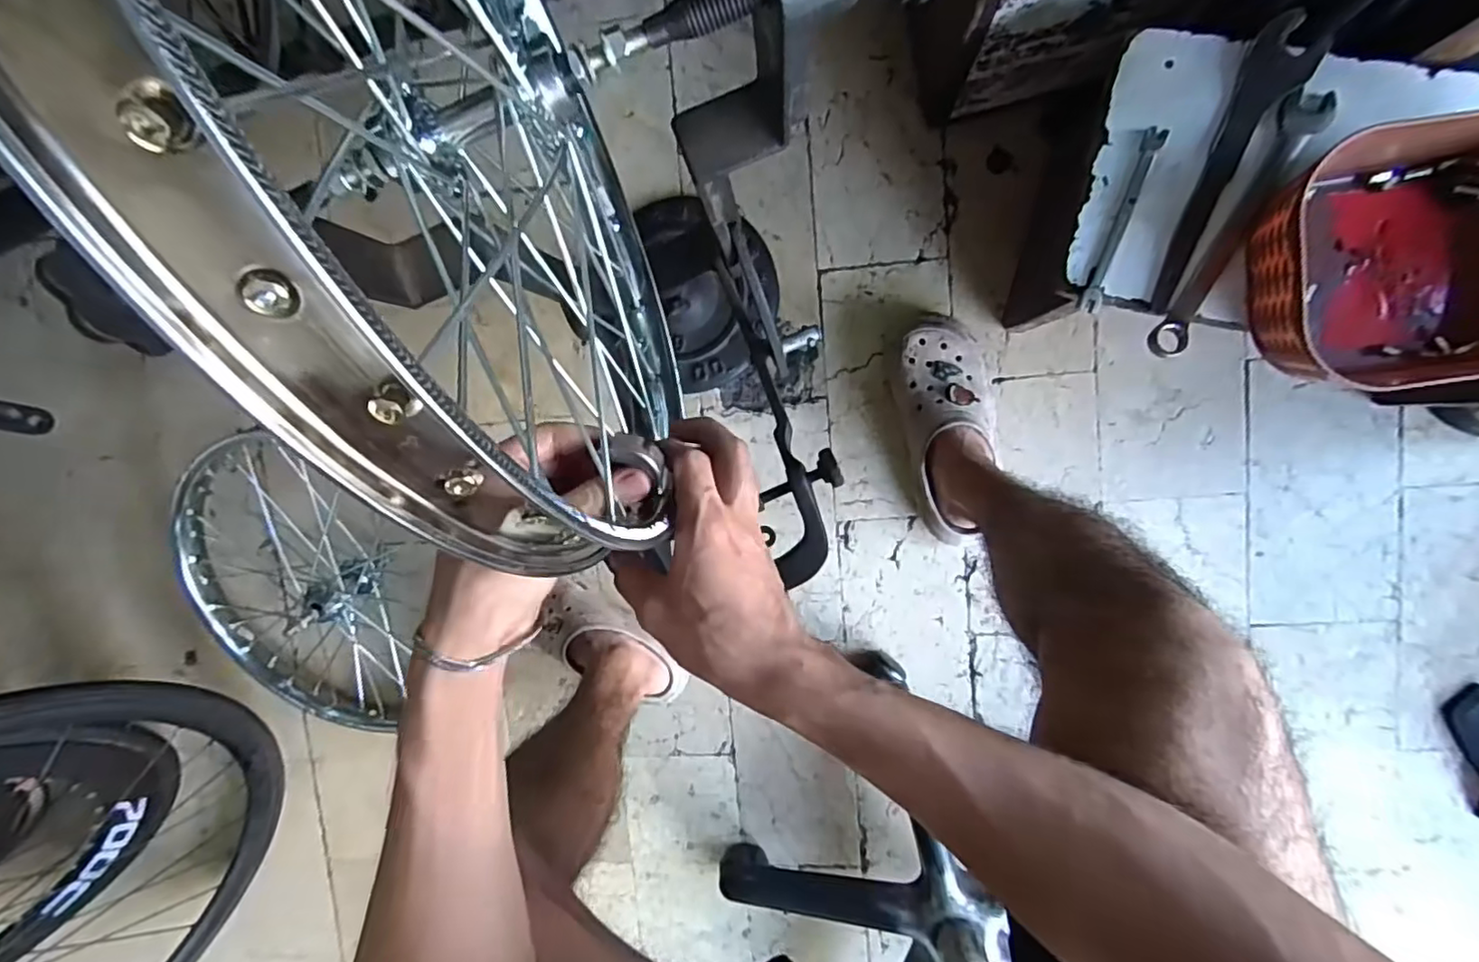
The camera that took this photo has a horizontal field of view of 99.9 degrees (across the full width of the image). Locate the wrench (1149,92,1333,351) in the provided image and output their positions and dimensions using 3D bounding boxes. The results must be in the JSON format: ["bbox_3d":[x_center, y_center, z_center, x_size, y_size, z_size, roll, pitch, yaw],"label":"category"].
[{"bbox_3d":[0.366,-0.188,0.459,0.032,0.006,0.205,28,99,3],"label":"wrench"}]

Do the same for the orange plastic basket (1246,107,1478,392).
[{"bbox_3d":[0.464,-0.148,0.419,0.206,0.076,0.158,-7,95,7],"label":"orange plastic basket"}]

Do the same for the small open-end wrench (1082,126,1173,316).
[{"bbox_3d":[0.288,-0.194,0.465,0.015,0.004,0.133,18,98,4],"label":"small open-end wrench"}]

